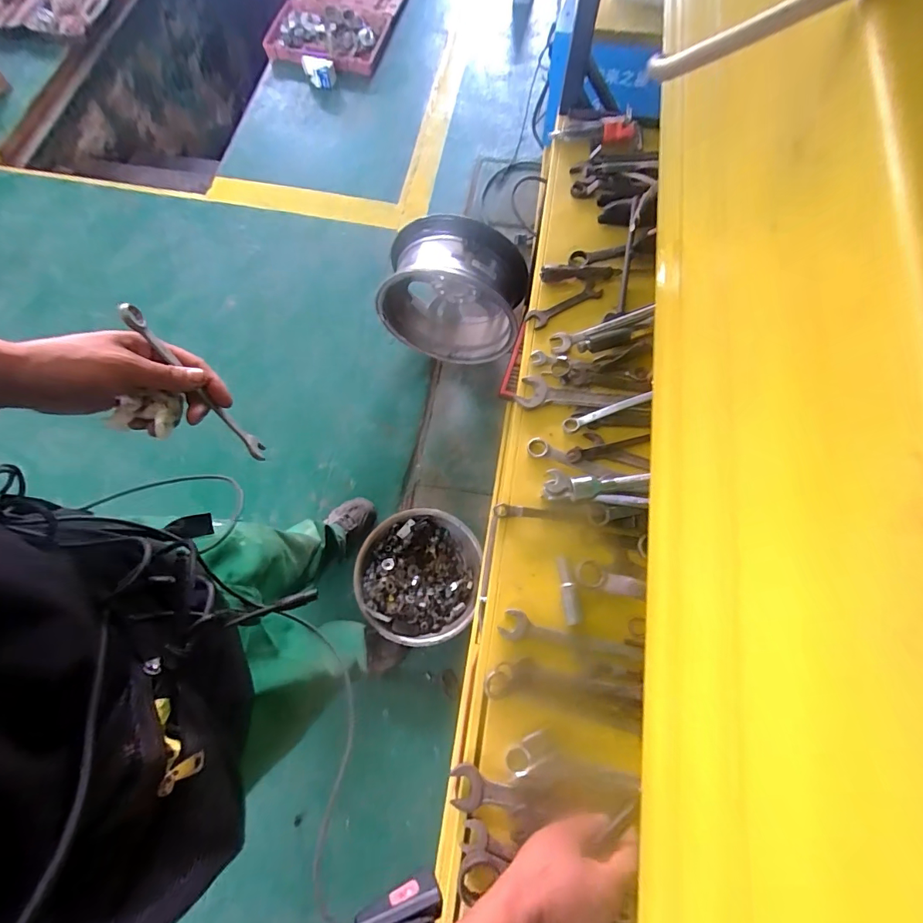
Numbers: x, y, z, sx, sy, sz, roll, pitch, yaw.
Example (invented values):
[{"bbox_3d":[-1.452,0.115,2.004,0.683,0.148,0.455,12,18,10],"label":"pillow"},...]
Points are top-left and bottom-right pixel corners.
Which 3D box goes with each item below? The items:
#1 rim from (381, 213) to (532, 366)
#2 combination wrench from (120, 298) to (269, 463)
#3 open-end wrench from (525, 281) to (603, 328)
[{"bbox_3d":[-0.025,-0.500,1.335,0.411,0.367,0.233,13,72,4],"label":"rim"},{"bbox_3d":[-0.248,-0.068,0.420,0.013,0.176,0.018,-39,35,-12],"label":"combination wrench"},{"bbox_3d":[0.152,-0.229,0.659,0.113,0.008,0.029,-21,72,10],"label":"open-end wrench"}]

